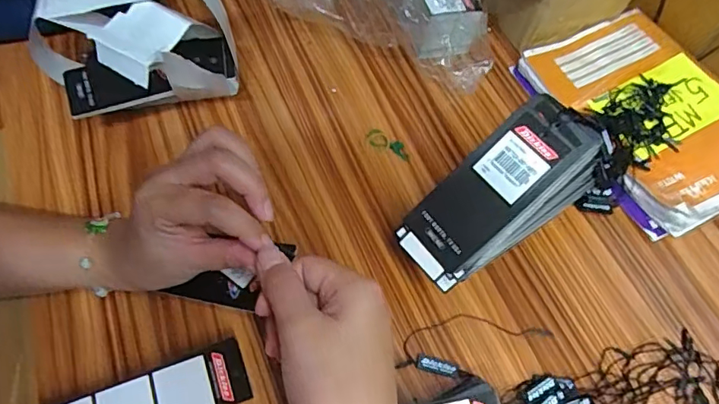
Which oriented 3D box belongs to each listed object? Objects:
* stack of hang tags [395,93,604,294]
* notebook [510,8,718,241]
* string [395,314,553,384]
[{"bbox_3d":[0.095,-0.004,0.345,0.140,0.110,0.057,-30,66,-19],"label":"stack of hang tags"},{"bbox_3d":[0.251,-0.077,0.443,0.143,0.030,0.203,-21,63,-15],"label":"notebook"},{"bbox_3d":[0.081,0.100,0.344,0.102,0.006,0.044,9,60,1],"label":"string"}]

